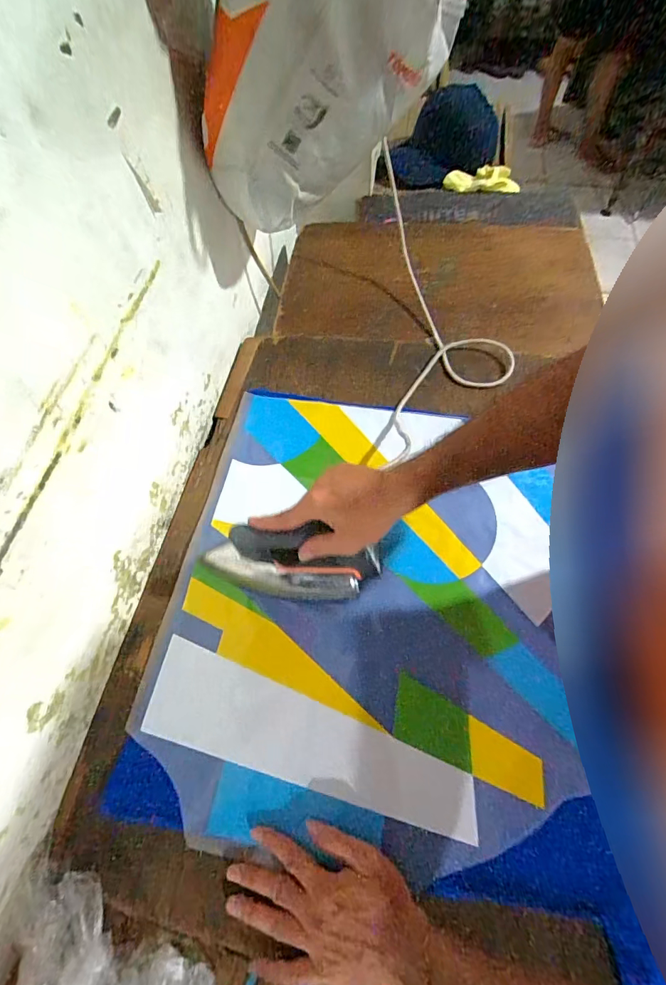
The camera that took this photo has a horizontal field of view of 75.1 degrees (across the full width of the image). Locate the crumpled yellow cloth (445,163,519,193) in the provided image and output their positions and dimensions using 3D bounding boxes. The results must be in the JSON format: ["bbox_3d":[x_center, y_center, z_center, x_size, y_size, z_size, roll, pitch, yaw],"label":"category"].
[{"bbox_3d":[0.310,-0.655,0.905,0.154,0.033,0.043,1,64,3],"label":"crumpled yellow cloth"}]

